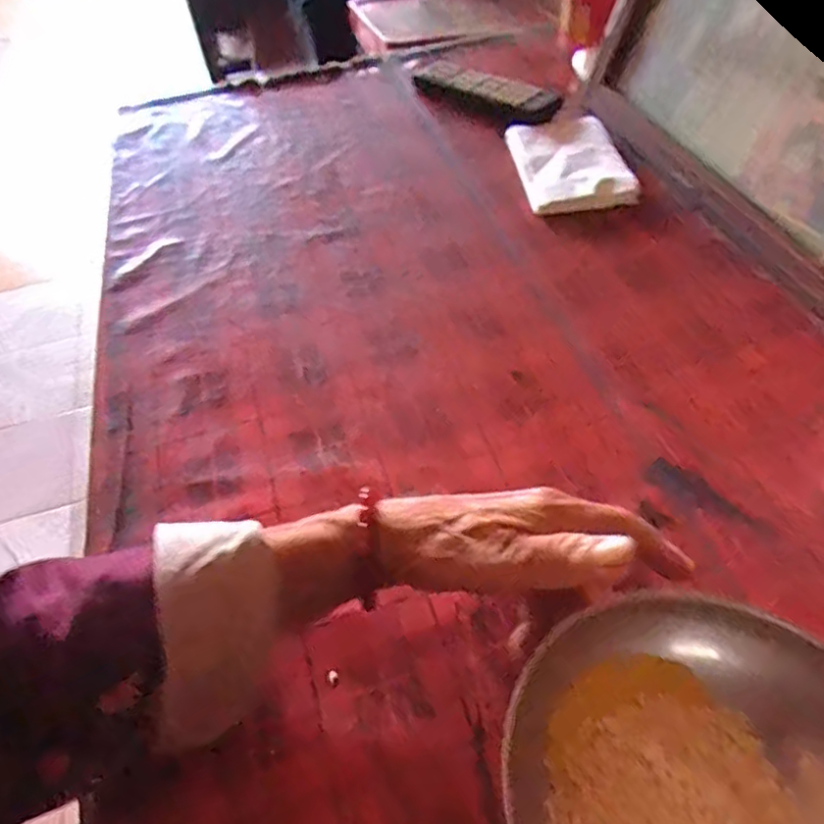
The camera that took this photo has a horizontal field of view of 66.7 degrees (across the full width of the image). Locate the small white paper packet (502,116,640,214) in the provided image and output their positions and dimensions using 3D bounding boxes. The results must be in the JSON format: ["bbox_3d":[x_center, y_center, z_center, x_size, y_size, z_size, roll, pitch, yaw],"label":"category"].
[{"bbox_3d":[0.149,-0.240,0.599,0.096,0.016,0.143,-7,52,-1],"label":"small white paper packet"}]

